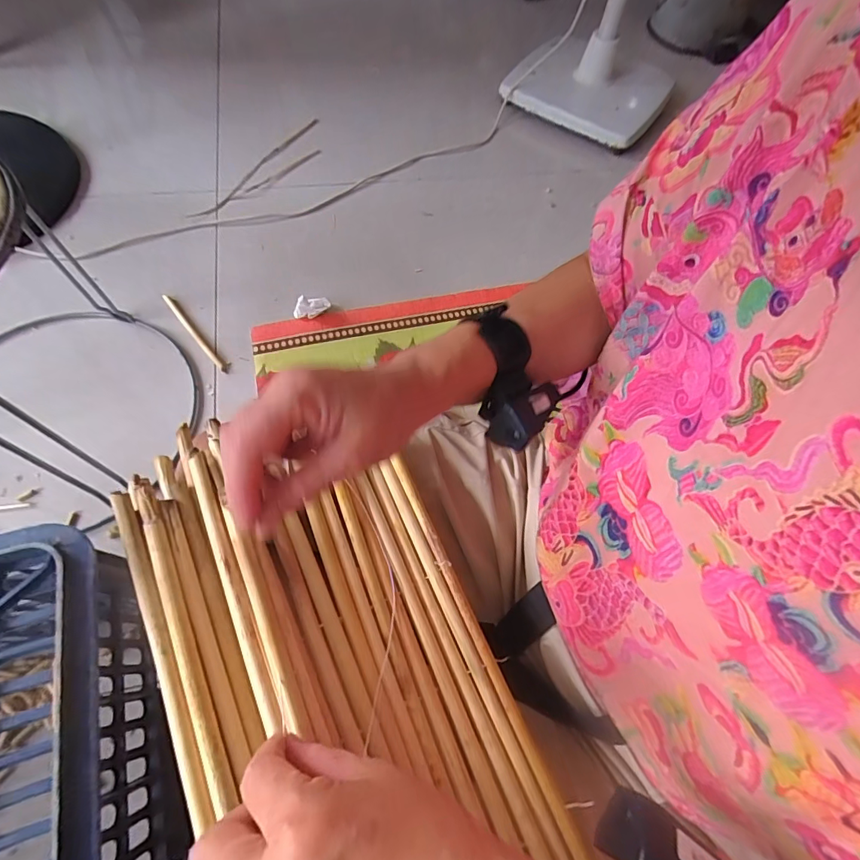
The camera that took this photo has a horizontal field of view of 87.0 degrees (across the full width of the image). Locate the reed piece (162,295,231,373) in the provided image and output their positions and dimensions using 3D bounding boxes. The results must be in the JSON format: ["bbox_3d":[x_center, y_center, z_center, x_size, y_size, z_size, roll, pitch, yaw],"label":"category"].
[{"bbox_3d":[-0.364,-0.150,0.700,0.018,0.013,0.179,-40,72,-20],"label":"reed piece"}]

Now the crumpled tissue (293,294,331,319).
[{"bbox_3d":[-0.185,-0.194,0.713,0.058,0.024,0.033,-27,68,-16],"label":"crumpled tissue"}]

